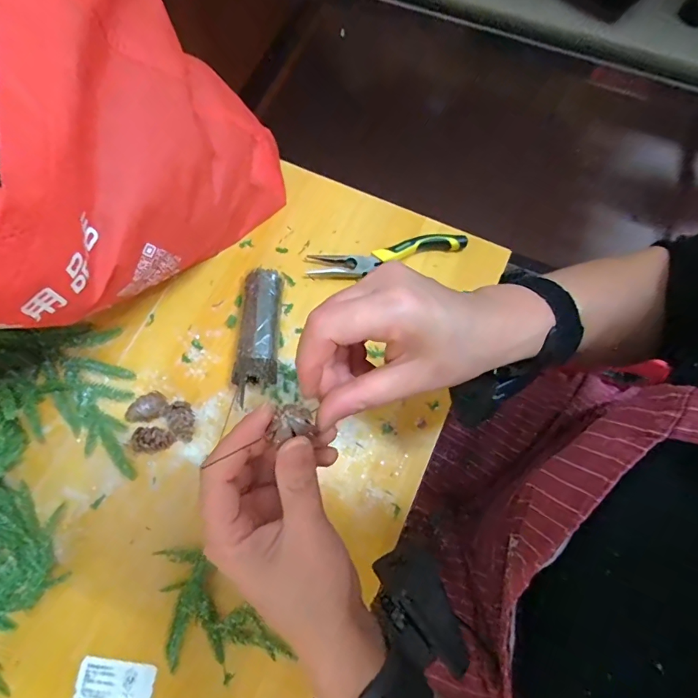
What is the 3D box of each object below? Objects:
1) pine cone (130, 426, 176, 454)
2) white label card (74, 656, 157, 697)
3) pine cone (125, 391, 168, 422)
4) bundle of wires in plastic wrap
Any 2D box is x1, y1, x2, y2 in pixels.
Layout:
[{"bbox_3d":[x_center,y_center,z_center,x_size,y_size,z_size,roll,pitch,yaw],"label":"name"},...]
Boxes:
[{"bbox_3d":[-0.168,0.079,0.371,0.029,0.016,0.022,16,72,4],"label":"pine cone"},{"bbox_3d":[-0.177,0.261,0.323,0.057,0.004,0.049,7,72,1],"label":"white label card"},{"bbox_3d":[-0.178,0.053,0.379,0.036,0.016,0.022,-22,74,-8],"label":"pine cone"},{"bbox_3d":[-0.083,-0.015,0.397,0.037,0.028,0.122,-1,72,-1],"label":"bundle of wires in plastic wrap"}]

